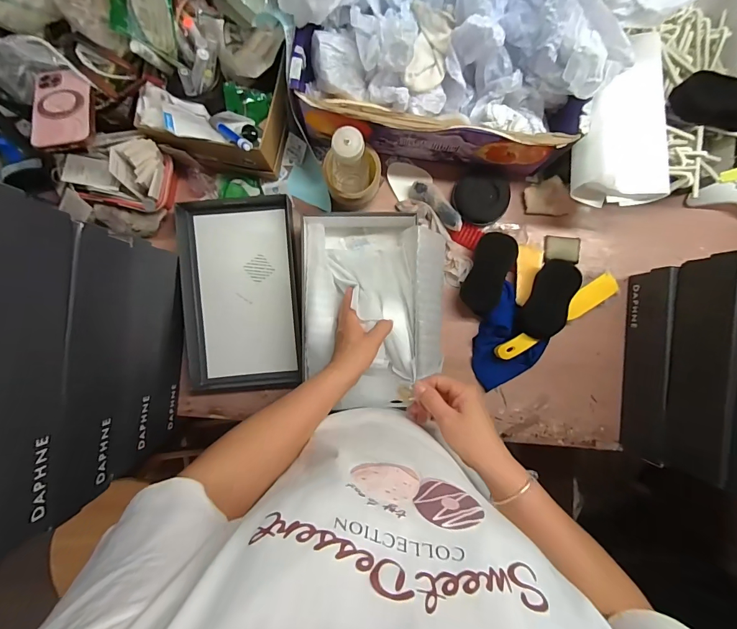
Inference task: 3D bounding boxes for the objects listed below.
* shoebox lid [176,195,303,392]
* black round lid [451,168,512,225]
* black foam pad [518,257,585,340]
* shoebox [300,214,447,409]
[{"bbox_3d":[-0.210,-0.032,0.628,0.181,0.043,0.313,-4,90,-1],"label":"shoebox lid"},{"bbox_3d":[0.188,-0.196,0.626,0.088,0.015,0.088,2,103,9],"label":"black round lid"},{"bbox_3d":[0.293,-0.023,0.604,0.068,0.022,0.127,23,88,38],"label":"black foam pad"},{"bbox_3d":[0.011,-0.011,0.592,0.217,0.095,0.307,-1,90,-1],"label":"shoebox"}]

